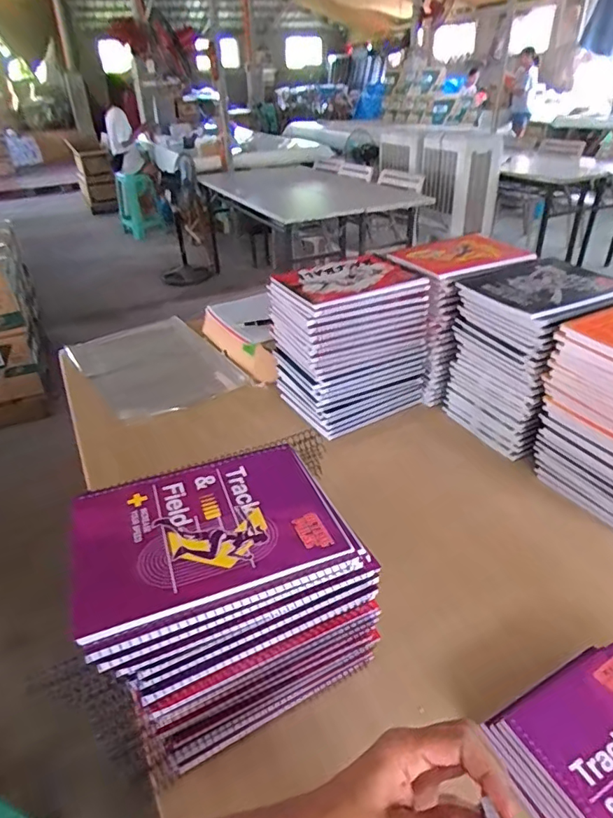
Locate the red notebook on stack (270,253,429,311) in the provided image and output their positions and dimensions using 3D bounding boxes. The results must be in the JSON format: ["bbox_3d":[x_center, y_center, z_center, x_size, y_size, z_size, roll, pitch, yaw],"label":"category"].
[{"bbox_3d":[0.065,-0.207,0.810,0.197,0.020,0.163,-17,35,-21],"label":"red notebook on stack"}]

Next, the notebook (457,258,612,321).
[{"bbox_3d":[0.360,-0.184,0.759,0.208,0.017,0.170,-17,35,-21],"label":"notebook"}]

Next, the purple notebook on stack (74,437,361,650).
[{"bbox_3d":[-0.086,0.095,0.421,0.199,0.010,0.155,-14,35,-18],"label":"purple notebook on stack"}]

